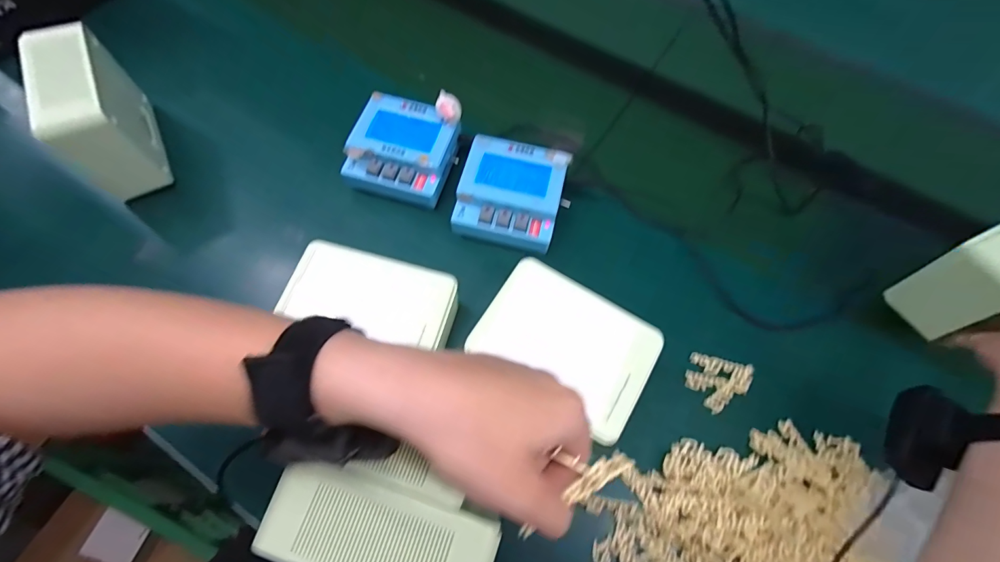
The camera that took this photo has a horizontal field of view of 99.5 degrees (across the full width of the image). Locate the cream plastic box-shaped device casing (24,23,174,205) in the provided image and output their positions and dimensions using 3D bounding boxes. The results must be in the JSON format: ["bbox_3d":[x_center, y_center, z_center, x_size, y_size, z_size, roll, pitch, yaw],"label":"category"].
[{"bbox_3d":[-0.401,-0.167,0.423,0.057,0.105,0.131,-24,68,-12],"label":"cream plastic box-shaped device casing"}]

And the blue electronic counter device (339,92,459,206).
[{"bbox_3d":[-0.103,-0.138,0.456,0.102,0.051,0.098,16,66,6],"label":"blue electronic counter device"}]

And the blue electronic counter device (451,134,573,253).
[{"bbox_3d":[0.013,-0.088,0.440,0.103,0.048,0.100,13,64,3],"label":"blue electronic counter device"}]

